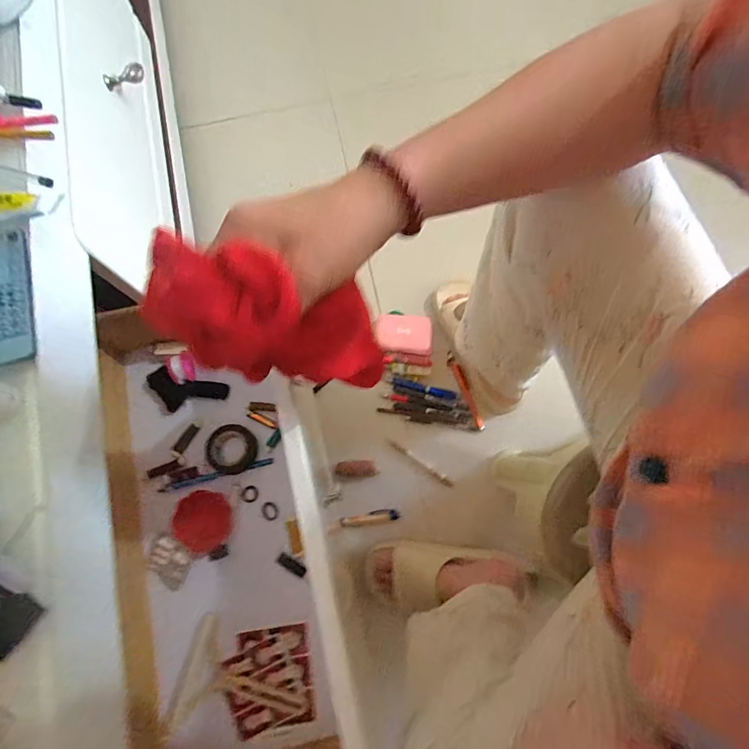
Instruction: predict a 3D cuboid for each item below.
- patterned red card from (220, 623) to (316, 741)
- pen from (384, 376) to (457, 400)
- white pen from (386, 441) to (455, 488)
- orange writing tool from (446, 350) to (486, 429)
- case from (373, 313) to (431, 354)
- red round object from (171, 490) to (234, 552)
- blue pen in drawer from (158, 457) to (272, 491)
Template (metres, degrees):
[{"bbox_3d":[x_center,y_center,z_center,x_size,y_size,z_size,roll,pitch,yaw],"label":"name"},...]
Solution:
[{"bbox_3d":[-0.122,0.354,0.489,0.095,0.007,0.101,-9,72,-4],"label":"patterned red card"},{"bbox_3d":[0.080,0.023,0.743,0.125,0.008,0.015,15,78,4],"label":"pen"},{"bbox_3d":[0.077,0.150,0.716,0.130,0.009,0.014,34,80,8],"label":"white pen"},{"bbox_3d":[0.160,0.026,0.735,0.017,0.011,0.144,-24,78,-5],"label":"orange writing tool"},{"bbox_3d":[0.054,-0.075,0.753,0.101,0.017,0.073,6,78,2],"label":"case"},{"bbox_3d":[-0.212,0.180,0.520,0.067,0.008,0.067,3,79,-14],"label":"red round object"},{"bbox_3d":[-0.204,0.130,0.543,0.145,0.012,0.010,-15,78,-3],"label":"blue pen in drawer"}]

